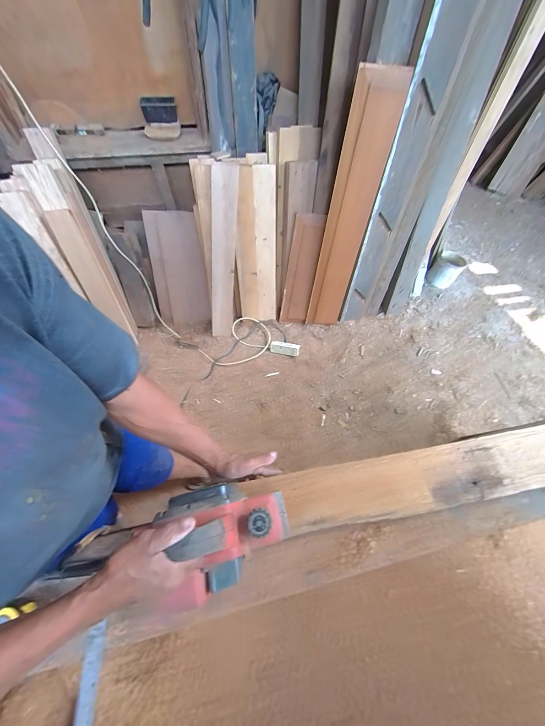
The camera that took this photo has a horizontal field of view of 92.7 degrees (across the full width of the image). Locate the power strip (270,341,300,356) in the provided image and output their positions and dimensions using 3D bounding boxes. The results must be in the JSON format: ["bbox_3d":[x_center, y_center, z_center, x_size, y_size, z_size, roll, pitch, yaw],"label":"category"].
[{"bbox_3d":[0.069,-0.078,1.454,0.160,0.060,0.059,10,61,3],"label":"power strip"}]

